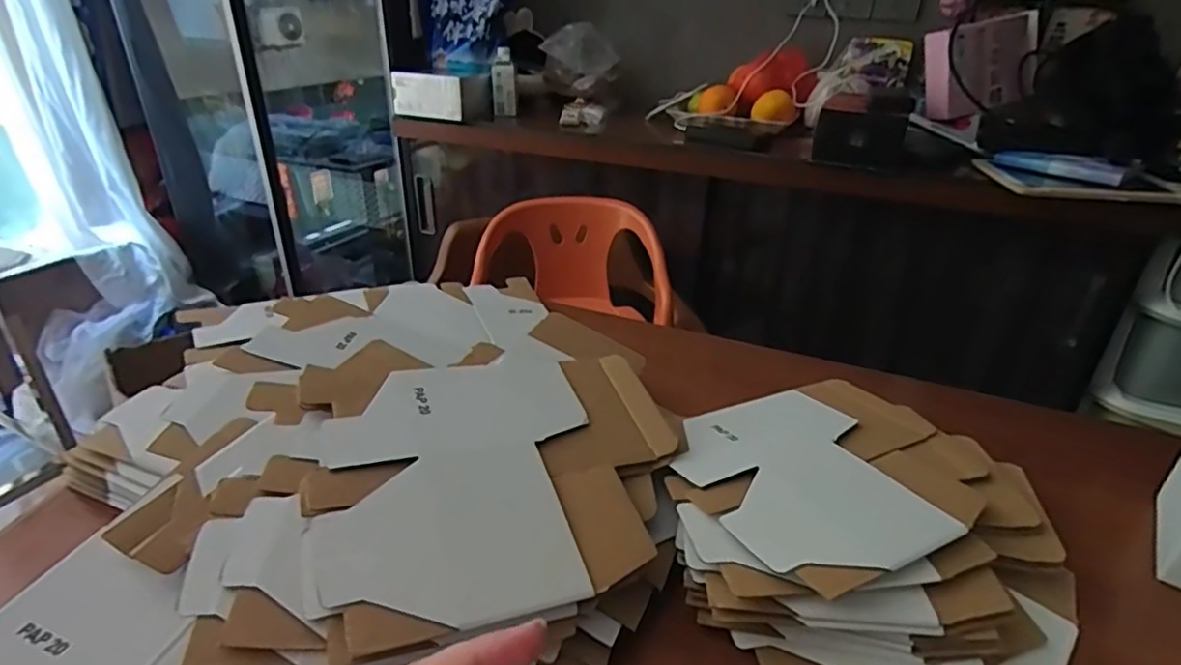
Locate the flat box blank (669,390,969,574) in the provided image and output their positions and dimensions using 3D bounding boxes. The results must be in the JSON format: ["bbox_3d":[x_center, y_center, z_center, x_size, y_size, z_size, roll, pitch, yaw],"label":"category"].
[{"bbox_3d":[0.153,0.103,0.463,0.163,0.008,0.191,-8,27,-23],"label":"flat box blank"}]

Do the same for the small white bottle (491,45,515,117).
[{"bbox_3d":[-0.188,-0.541,1.357,0.050,0.131,0.045,-1,29,-5],"label":"small white bottle"}]

